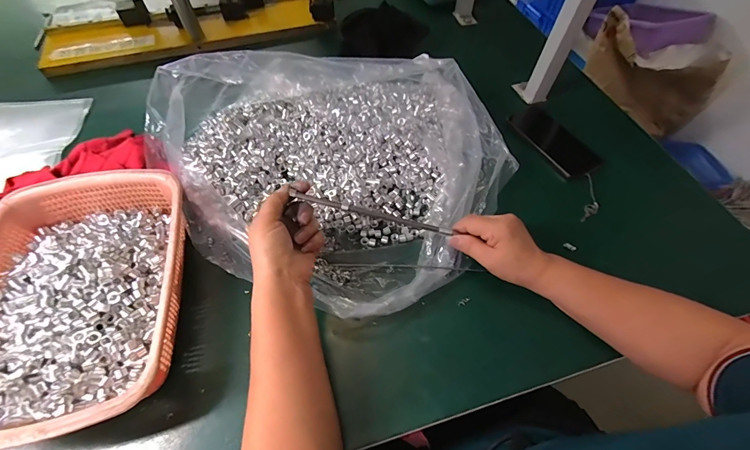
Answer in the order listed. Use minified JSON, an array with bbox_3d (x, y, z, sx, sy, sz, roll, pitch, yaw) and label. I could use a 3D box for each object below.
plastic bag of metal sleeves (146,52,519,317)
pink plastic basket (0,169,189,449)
[{"bbox_3d":[-0.060,-0.120,0.503,0.492,0.124,0.428,22,59,13],"label":"plastic bag of metal sleeves"},{"bbox_3d":[-0.333,0.080,0.397,0.217,0.075,0.291,-9,58,-7],"label":"pink plastic basket"}]

